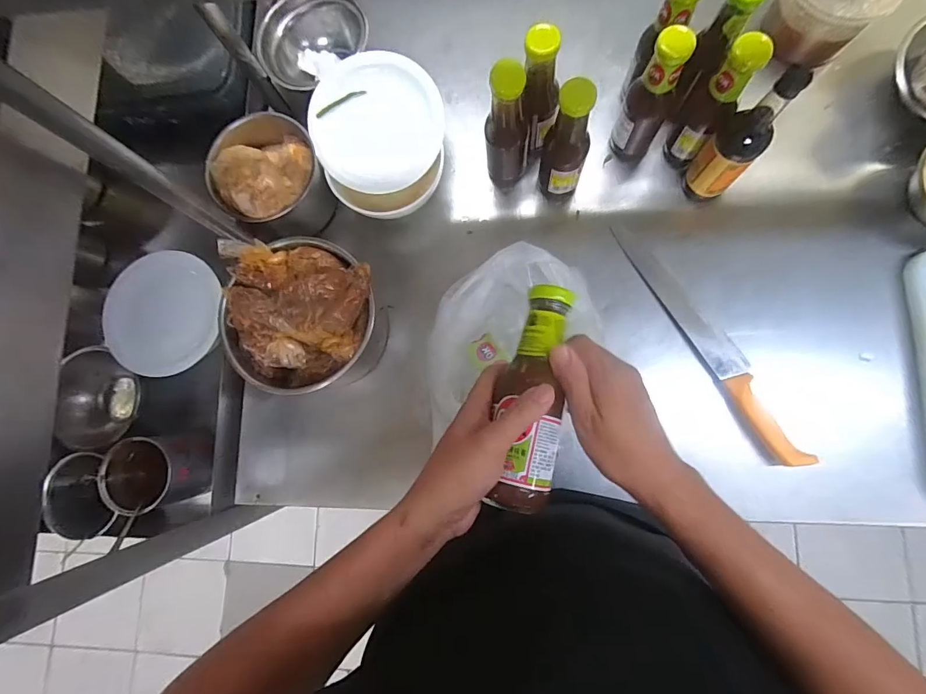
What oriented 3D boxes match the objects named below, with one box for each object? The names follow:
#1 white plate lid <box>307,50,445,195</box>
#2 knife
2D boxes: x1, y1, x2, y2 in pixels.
[{"bbox_3d":[-0.121,-0.316,0.611,0.180,0.011,0.180,-1,101,-5],"label":"white plate lid"},{"bbox_3d":[0.338,-0.013,0.594,0.046,0.029,0.387,-30,80,0],"label":"knife"}]

